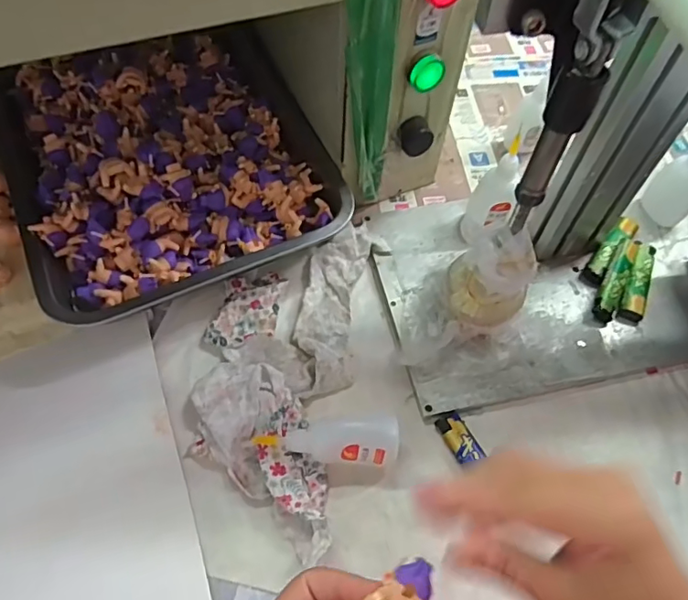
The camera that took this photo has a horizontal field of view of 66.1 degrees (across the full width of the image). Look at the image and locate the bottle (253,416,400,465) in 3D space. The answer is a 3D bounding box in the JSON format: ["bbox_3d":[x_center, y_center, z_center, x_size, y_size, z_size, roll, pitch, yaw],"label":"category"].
[{"bbox_3d":[-0.011,0.104,0.378,0.098,0.030,0.033,-1,60,-6],"label":"bottle"}]

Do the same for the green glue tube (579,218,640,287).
[{"bbox_3d":[0.242,-0.046,0.479,0.018,0.022,0.082,37,63,15],"label":"green glue tube"}]

